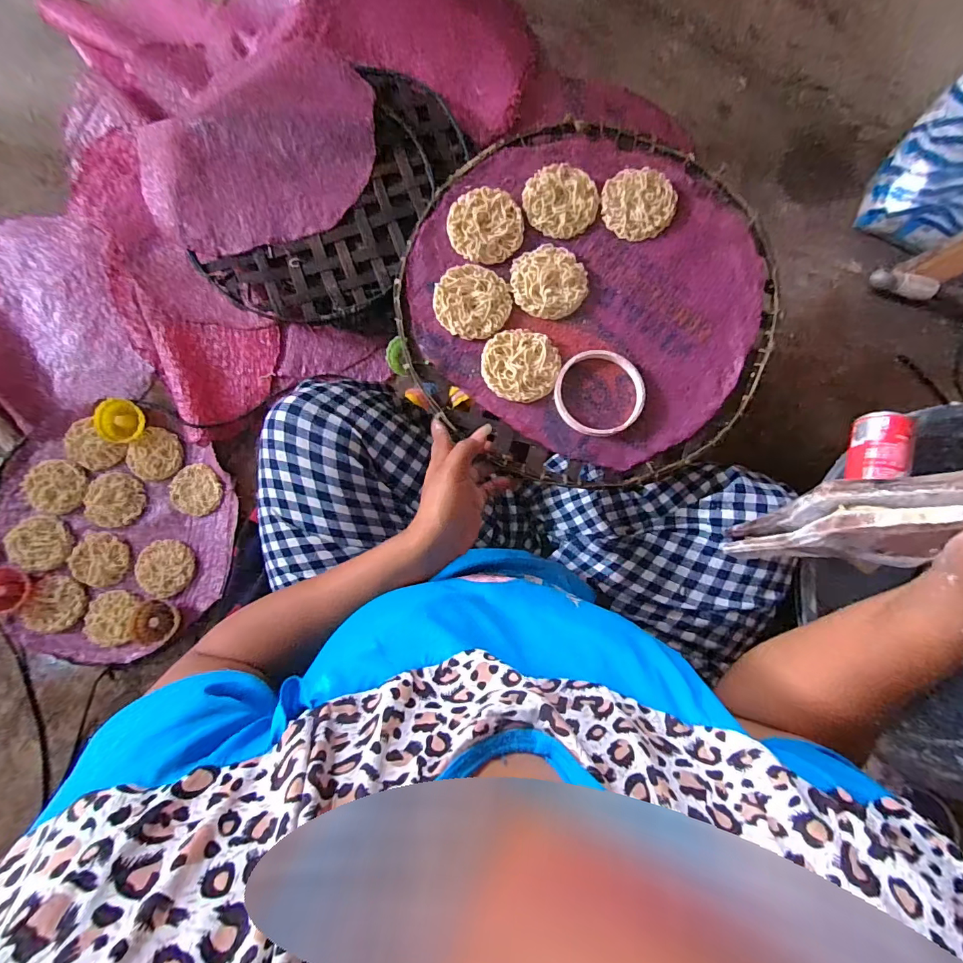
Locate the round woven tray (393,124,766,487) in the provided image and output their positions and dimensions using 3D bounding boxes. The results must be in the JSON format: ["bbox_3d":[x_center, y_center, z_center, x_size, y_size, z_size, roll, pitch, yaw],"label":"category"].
[{"bbox_3d":[0.107,-0.185,0.448,0.365,0.022,0.361,0,86,0],"label":"round woven tray"}]

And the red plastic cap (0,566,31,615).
[{"bbox_3d":[-0.662,0.151,0.597,0.060,0.026,0.060,0,86,0],"label":"red plastic cap"}]

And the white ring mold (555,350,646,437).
[{"bbox_3d":[0.119,-0.088,0.437,0.090,0.016,0.088,28,83,1],"label":"white ring mold"}]

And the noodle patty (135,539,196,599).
[{"bbox_3d":[-0.457,0.123,0.623,0.076,0.012,0.076,0,86,0],"label":"noodle patty"}]

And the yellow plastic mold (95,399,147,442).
[{"bbox_3d":[-0.526,-0.089,0.638,0.063,0.026,0.061,21,93,-13],"label":"yellow plastic mold"}]

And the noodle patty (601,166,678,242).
[{"bbox_3d":[0.168,-0.298,0.465,0.076,0.010,0.072,0,84,-2],"label":"noodle patty"}]

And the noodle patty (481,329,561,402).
[{"bbox_3d":[0.039,-0.118,0.436,0.076,0.012,0.073,0,84,-2],"label":"noodle patty"}]

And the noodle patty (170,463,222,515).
[{"bbox_3d":[-0.417,0.010,0.637,0.073,0.010,0.071,0,86,0],"label":"noodle patty"}]

